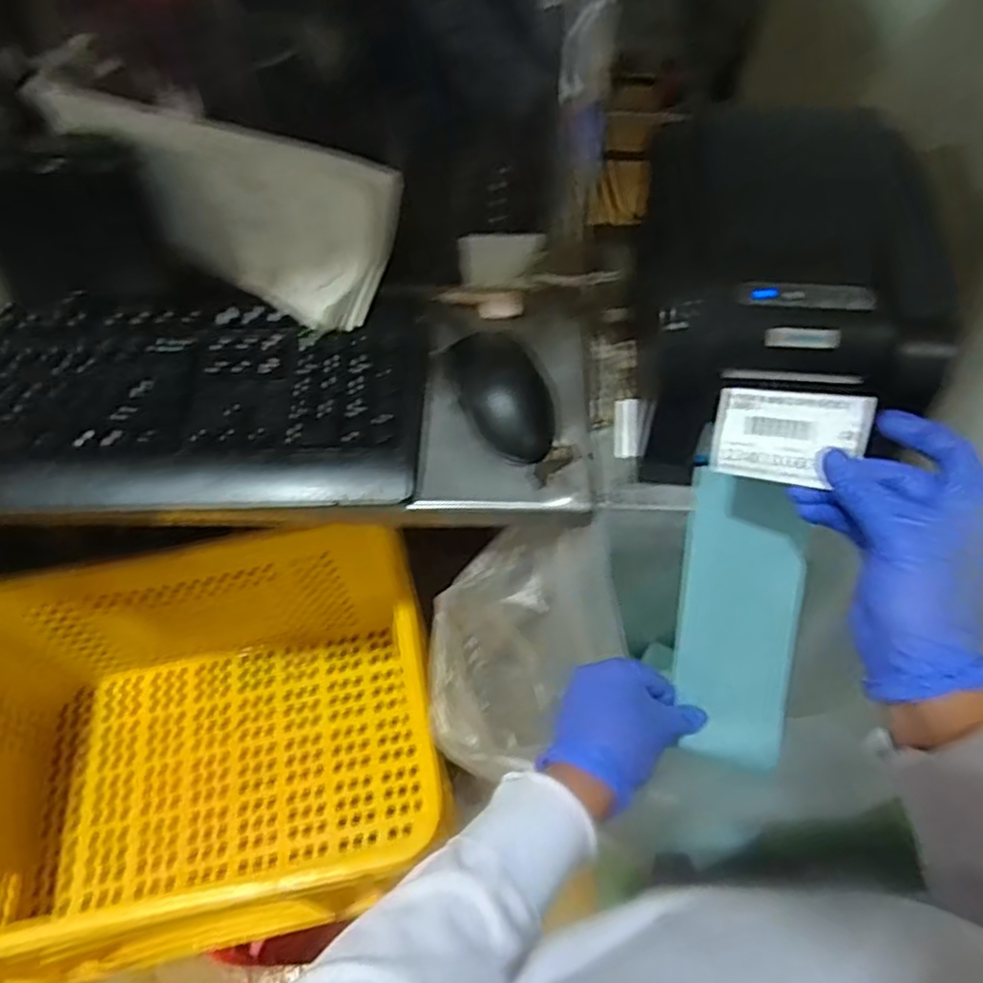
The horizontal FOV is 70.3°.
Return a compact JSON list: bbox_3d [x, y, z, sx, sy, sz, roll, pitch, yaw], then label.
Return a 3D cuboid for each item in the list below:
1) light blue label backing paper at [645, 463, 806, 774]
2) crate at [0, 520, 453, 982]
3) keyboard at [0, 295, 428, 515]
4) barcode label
[{"bbox_3d":[0.161,0.088,0.467,0.084,0.201,0.011,5,16,14],"label":"light blue label backing paper"},{"bbox_3d":[-0.351,0.279,0.756,0.446,0.254,0.358,-11,57,-5],"label":"crate"},{"bbox_3d":[-0.272,-0.061,0.492,0.436,0.041,0.158,1,57,3],"label":"keyboard"},{"bbox_3d":[0.158,-0.030,0.369,0.073,0.008,0.049,7,82,25],"label":"barcode label"}]

